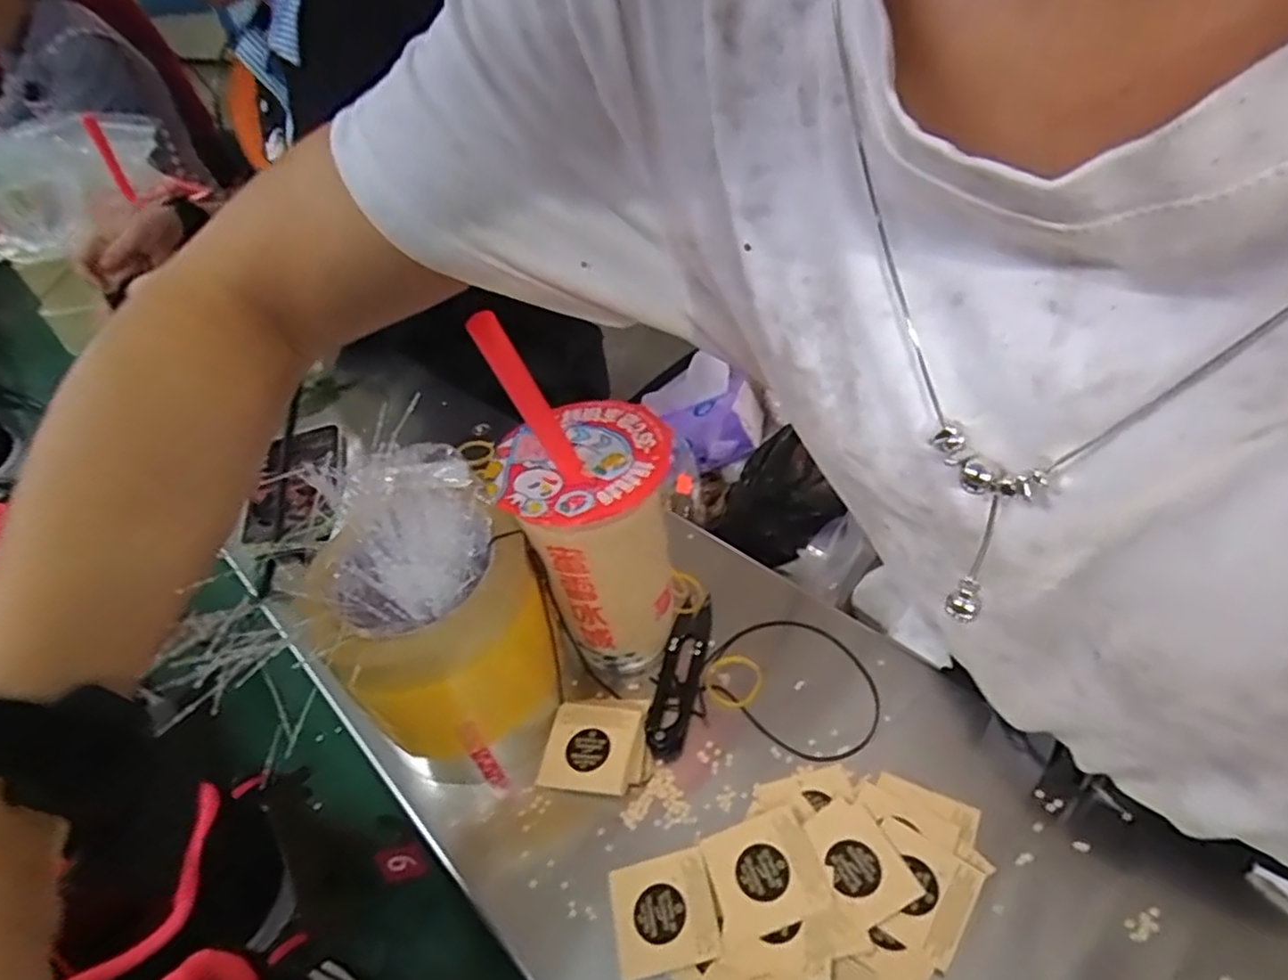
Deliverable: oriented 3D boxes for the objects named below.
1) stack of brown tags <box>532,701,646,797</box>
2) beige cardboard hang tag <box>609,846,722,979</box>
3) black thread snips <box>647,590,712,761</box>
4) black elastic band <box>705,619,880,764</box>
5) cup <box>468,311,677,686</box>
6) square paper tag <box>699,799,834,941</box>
[{"bbox_3d":[-0.025,0.128,0.358,0.050,0.008,0.050,1,39,9],"label":"stack of brown tags"},{"bbox_3d":[0.008,0.179,0.301,0.043,0.005,0.043,-8,38,-3],"label":"beige cardboard hang tag"},{"bbox_3d":[0.019,0.102,0.391,0.023,0.012,0.099,7,40,16],"label":"black thread snips"},{"bbox_3d":[0.083,0.103,0.381,0.071,0.006,0.095,-32,45,-29],"label":"black elastic band"},{"bbox_3d":[-0.028,0.005,0.349,0.079,0.203,0.080,-4,38,3],"label":"cup"},{"bbox_3d":[0.052,0.165,0.306,0.048,0.005,0.042,-14,39,-10],"label":"square paper tag"}]

